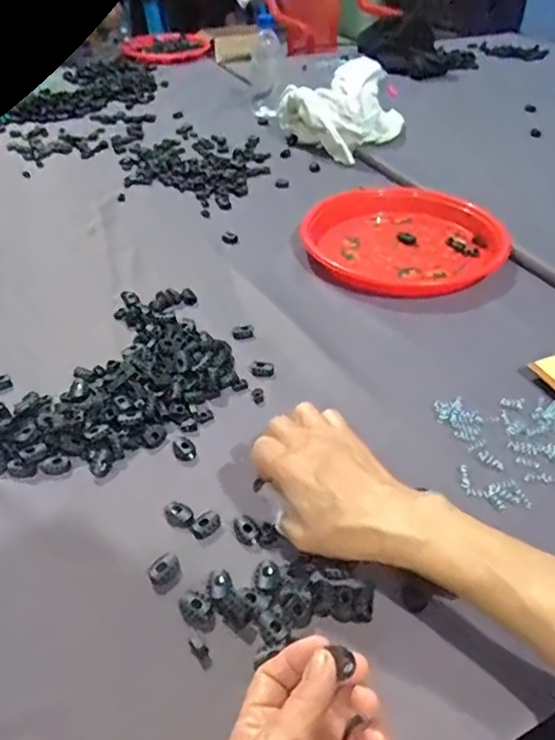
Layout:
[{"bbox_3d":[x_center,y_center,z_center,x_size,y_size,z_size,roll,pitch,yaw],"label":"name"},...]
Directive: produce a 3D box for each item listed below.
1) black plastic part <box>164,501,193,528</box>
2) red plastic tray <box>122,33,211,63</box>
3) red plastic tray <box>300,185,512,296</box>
[{"bbox_3d":[-0.074,0.108,0.438,0.018,0.006,0.023,-31,48,-30],"label":"black plastic part"},{"bbox_3d":[-0.312,-0.892,1.613,0.234,0.042,0.201,-16,42,-17],"label":"red plastic tray"},{"bbox_3d":[0.161,-0.171,0.729,0.234,0.047,0.220,-32,49,-31],"label":"red plastic tray"}]

